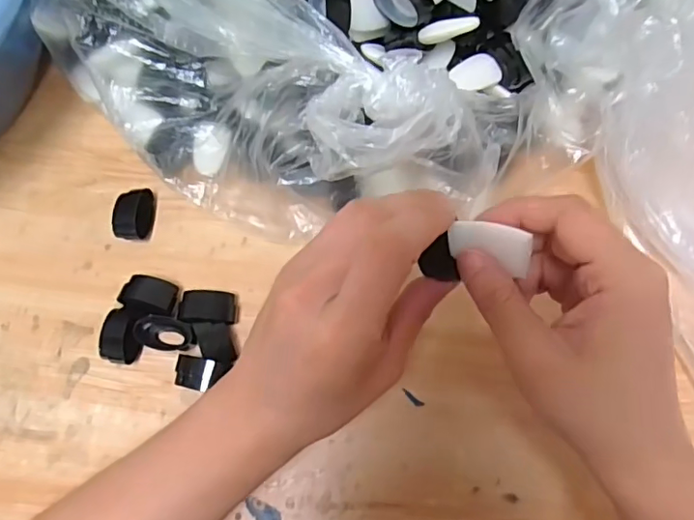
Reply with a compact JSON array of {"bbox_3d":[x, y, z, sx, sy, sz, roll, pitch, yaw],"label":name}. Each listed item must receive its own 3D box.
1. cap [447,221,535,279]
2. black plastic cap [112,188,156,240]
[{"bbox_3d":[0.063,-0.007,0.234,0.034,0.009,0.017,19,111,18],"label":"cap"},{"bbox_3d":[-0.138,-0.029,0.349,0.021,0.016,0.032,4,72,1],"label":"black plastic cap"}]

